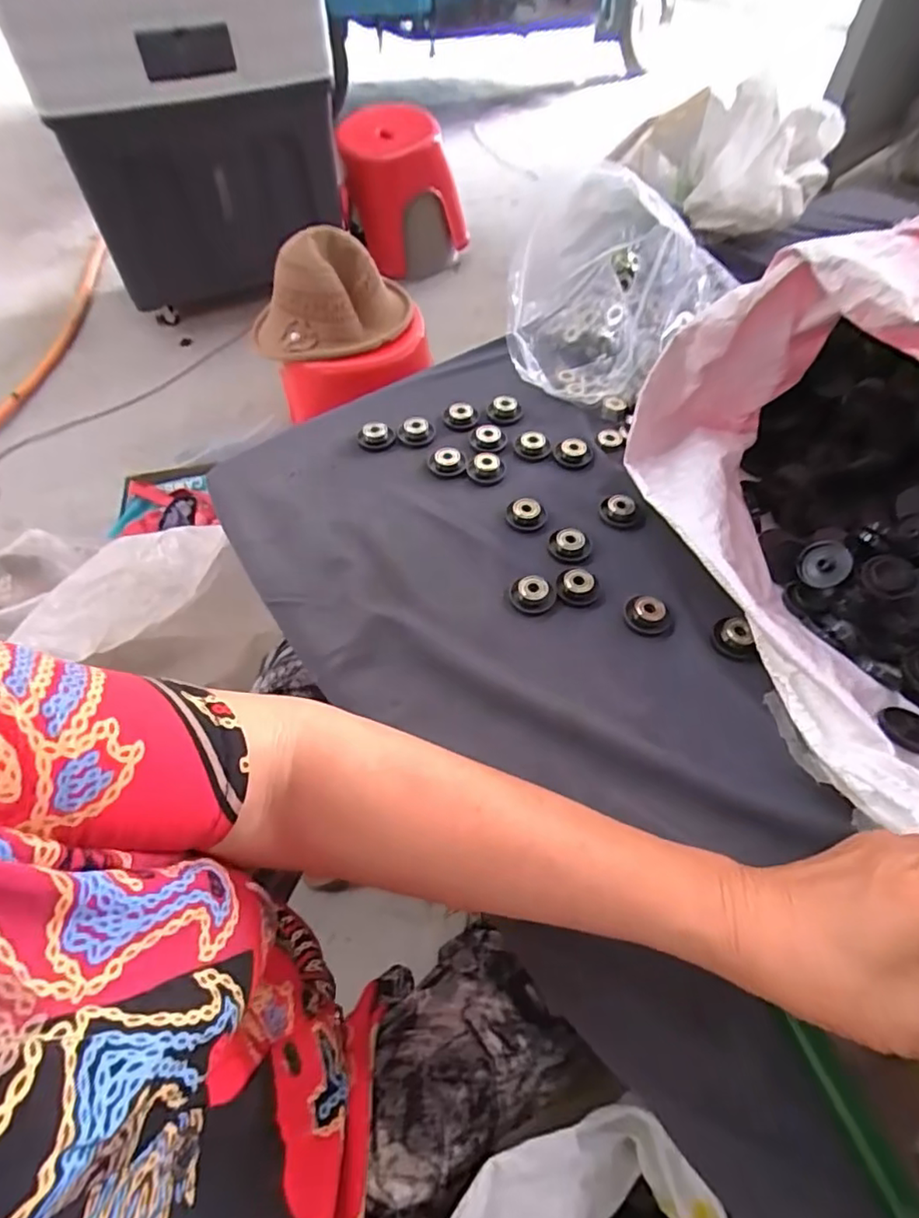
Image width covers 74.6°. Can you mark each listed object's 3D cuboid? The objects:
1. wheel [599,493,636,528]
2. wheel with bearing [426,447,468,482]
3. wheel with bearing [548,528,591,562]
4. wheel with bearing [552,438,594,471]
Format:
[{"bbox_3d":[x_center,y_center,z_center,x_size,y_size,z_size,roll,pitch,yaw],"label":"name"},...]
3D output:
[{"bbox_3d":[0.128,-0.081,0.488,0.028,0.010,0.027,0,56,0],"label":"wheel"},{"bbox_3d":[-0.010,-0.128,0.523,0.034,0.011,0.030,-6,56,-4],"label":"wheel with bearing"},{"bbox_3d":[0.086,-0.050,0.469,0.032,0.009,0.029,15,57,9],"label":"wheel with bearing"},{"bbox_3d":[0.100,-0.138,0.528,0.032,0.013,0.030,0,56,0],"label":"wheel with bearing"}]

